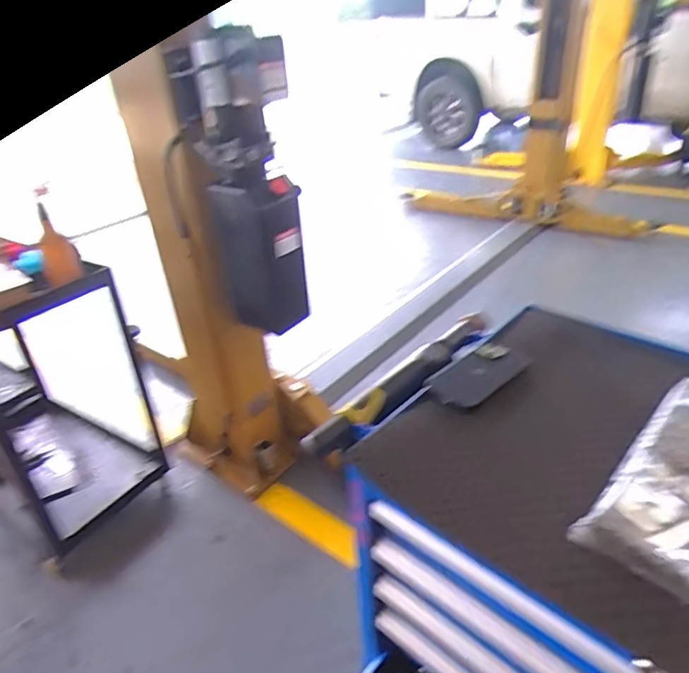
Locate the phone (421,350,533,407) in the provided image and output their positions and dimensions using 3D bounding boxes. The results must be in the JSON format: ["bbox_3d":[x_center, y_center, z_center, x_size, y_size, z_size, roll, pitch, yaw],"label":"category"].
[{"bbox_3d":[0.182,0.051,0.716,0.151,0.014,0.072,-26,38,-30],"label":"phone"}]

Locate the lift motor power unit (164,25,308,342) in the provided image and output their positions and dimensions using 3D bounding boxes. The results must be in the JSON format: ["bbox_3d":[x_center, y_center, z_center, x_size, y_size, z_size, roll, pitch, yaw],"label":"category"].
[{"bbox_3d":[-0.250,-0.360,1.386,0.244,0.743,0.270,-11,32,-10],"label":"lift motor power unit"}]

